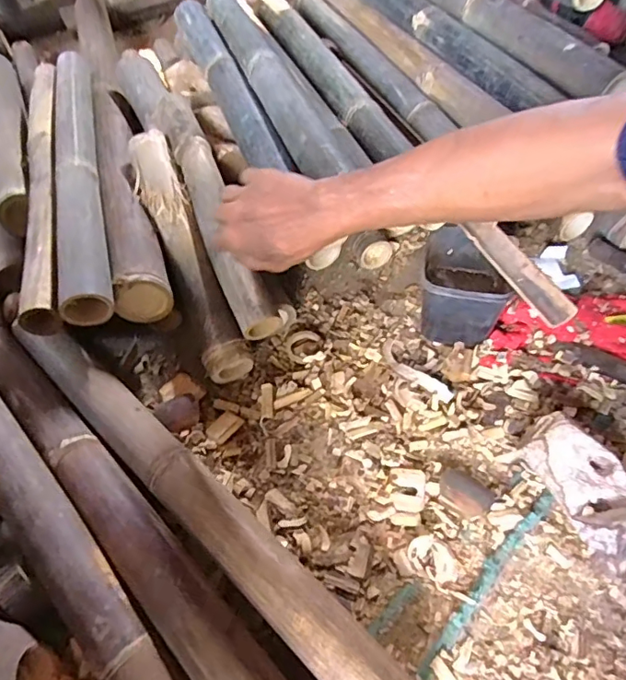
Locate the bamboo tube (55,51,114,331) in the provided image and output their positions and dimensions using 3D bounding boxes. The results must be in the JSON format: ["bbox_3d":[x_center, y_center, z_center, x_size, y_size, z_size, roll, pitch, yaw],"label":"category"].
[{"bbox_3d":[-0.363,-0.287,0.804,0.066,0.053,0.665,-15,54,-7],"label":"bamboo tube"}]

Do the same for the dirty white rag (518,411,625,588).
[{"bbox_3d":[0.314,0.177,0.547,0.097,0.051,0.218,-21,55,-11],"label":"dirty white rag"}]

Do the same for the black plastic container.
[{"bbox_3d":[0.195,-0.063,0.690,0.098,0.116,0.109,10,55,11],"label":"black plastic container"}]

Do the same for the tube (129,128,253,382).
[{"bbox_3d":[-0.185,-0.136,0.742,0.066,0.055,0.415,-20,72,-11],"label":"tube"}]

